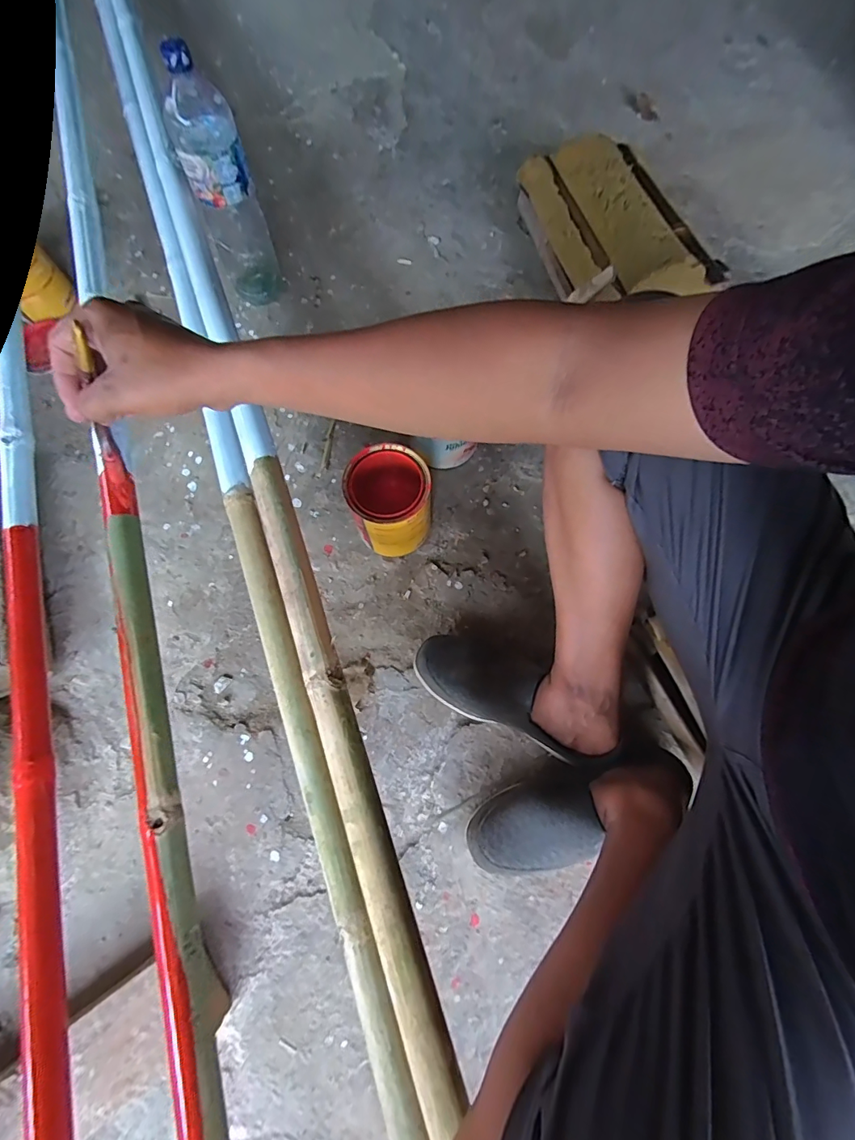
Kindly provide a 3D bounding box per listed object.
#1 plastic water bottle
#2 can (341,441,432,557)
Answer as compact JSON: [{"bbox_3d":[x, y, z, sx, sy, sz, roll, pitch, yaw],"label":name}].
[{"bbox_3d":[-0.295,-0.546,0.688,0.091,0.302,0.085,-20,75,-5],"label":"plastic water bottle"},{"bbox_3d":[-0.049,-0.087,0.639,0.109,0.130,0.107,0,75,1],"label":"can"}]

